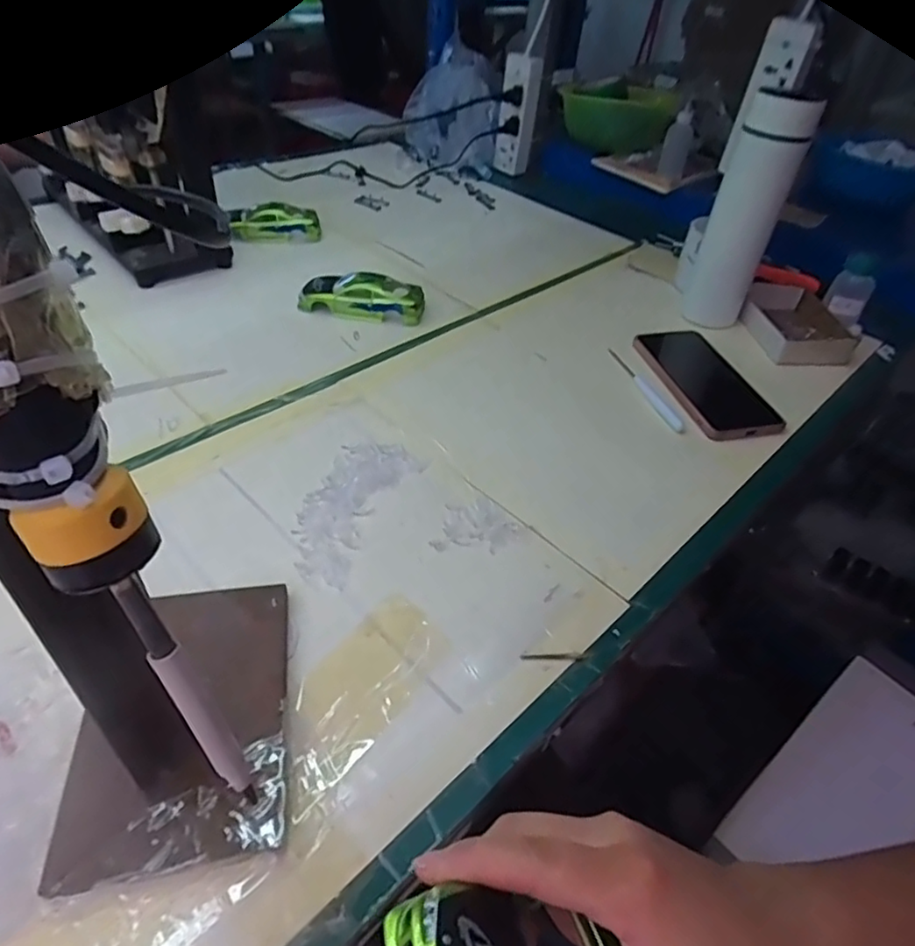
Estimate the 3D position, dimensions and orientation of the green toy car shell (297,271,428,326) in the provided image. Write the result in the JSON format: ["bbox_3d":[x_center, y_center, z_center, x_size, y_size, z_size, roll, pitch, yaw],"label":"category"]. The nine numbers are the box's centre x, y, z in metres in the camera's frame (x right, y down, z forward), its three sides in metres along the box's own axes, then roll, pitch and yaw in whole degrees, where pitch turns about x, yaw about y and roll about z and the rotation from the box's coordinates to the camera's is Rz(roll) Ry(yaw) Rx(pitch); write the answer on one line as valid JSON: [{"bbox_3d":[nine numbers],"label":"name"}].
[{"bbox_3d":[-0.100,-0.186,0.652,0.127,0.031,0.047,8,43,2],"label":"green toy car shell"}]

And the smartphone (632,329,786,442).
[{"bbox_3d":[0.242,-0.096,0.613,0.089,0.014,0.183,-5,44,-12],"label":"smartphone"}]

